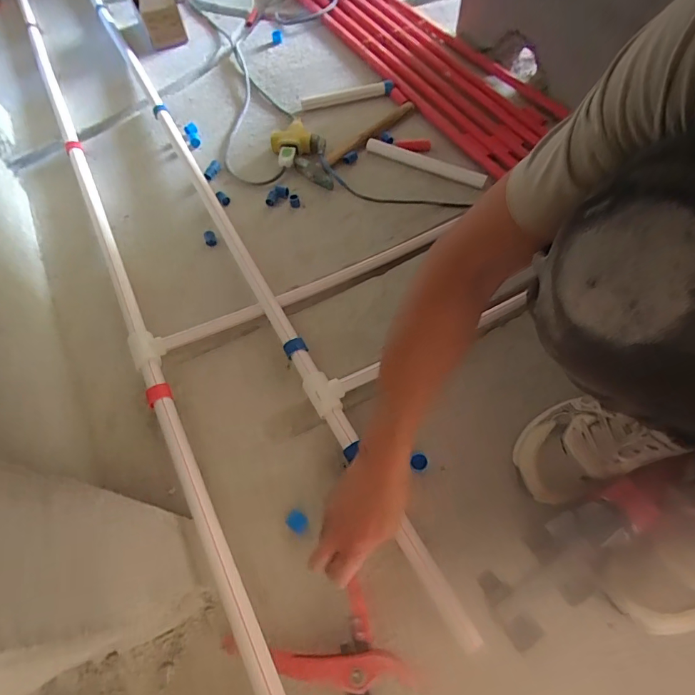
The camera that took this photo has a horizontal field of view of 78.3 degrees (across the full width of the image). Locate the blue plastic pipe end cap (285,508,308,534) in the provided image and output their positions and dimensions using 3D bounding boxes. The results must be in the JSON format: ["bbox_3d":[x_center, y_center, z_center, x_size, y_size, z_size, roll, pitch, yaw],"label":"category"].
[{"bbox_3d":[-0.063,0.224,0.546,0.028,0.028,0.022,28,66,17],"label":"blue plastic pipe end cap"}]

